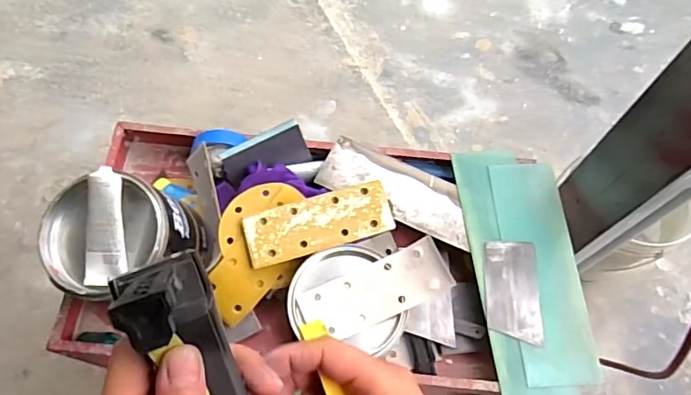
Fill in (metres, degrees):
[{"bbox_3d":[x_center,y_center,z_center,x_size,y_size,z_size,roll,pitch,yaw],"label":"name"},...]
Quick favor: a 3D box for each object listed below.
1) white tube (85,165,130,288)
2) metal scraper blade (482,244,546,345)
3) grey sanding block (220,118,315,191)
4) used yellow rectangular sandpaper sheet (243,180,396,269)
[{"bbox_3d":[-0.278,0.034,0.604,0.041,0.017,0.134,2,92,2],"label":"white tube"},{"bbox_3d":[0.229,0.126,0.713,0.074,0.006,0.137,4,64,0],"label":"metal scraper blade"},{"bbox_3d":[-0.115,-0.059,0.758,0.122,0.072,0.026,-28,37,-9],"label":"grey sanding block"},{"bbox_3d":[-0.035,0.034,0.704,0.197,0.022,0.072,-16,67,-8],"label":"used yellow rectangular sandpaper sheet"}]

